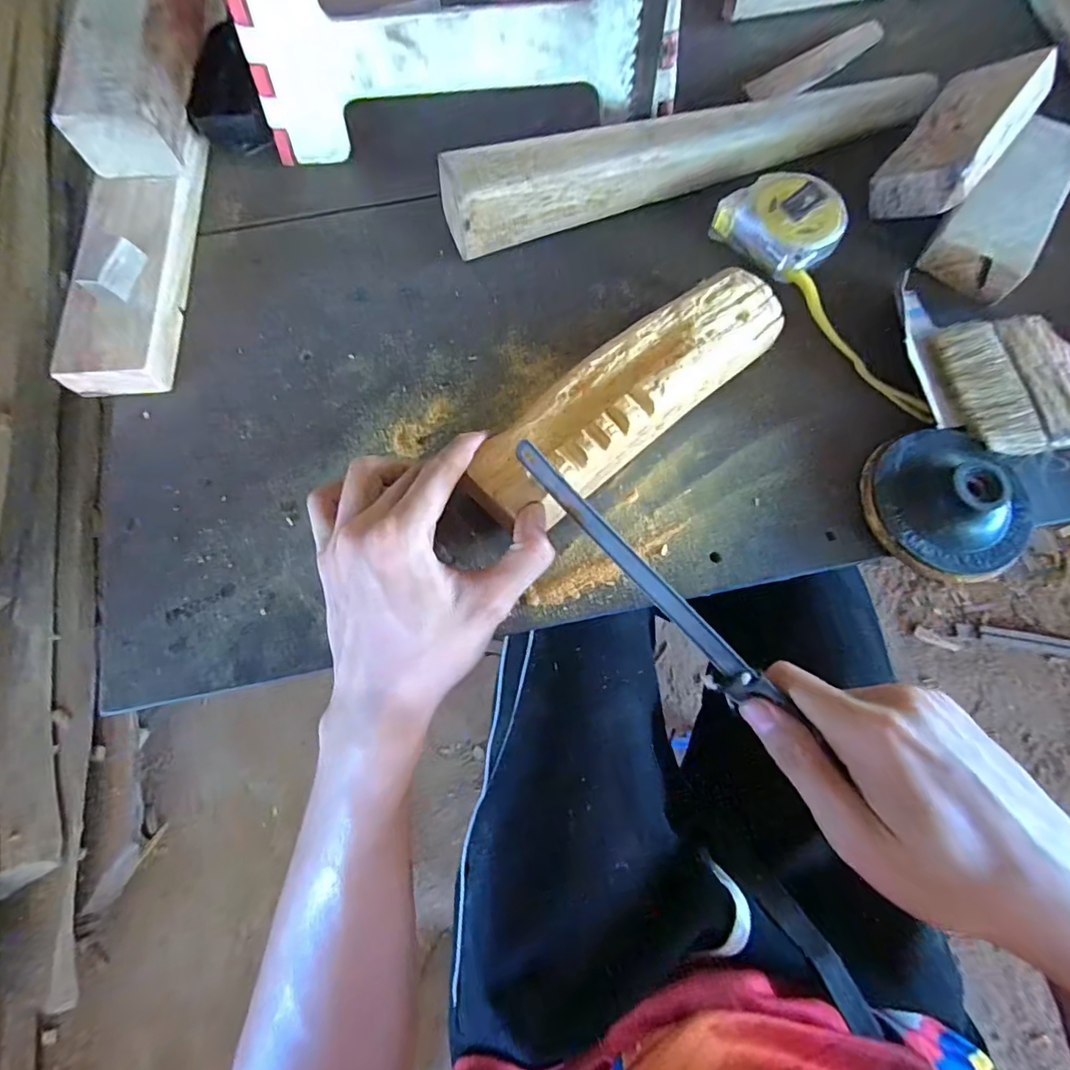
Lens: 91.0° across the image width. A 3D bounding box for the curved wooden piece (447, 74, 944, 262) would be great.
[{"bbox_3d":[0.111,-0.265,0.363,0.354,0.053,0.048,-19,73,-5],"label":"curved wooden piece"}]

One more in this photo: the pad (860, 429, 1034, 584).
[{"bbox_3d":[0.235,-0.020,0.292,0.082,0.026,0.088,-21,73,-6],"label":"pad"}]

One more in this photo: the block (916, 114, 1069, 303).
[{"bbox_3d":[0.316,-0.221,0.355,0.057,0.034,0.134,34,76,11],"label":"block"}]

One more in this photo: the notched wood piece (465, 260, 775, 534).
[{"bbox_3d":[0.053,-0.079,0.304,0.207,0.041,0.055,-37,75,-13],"label":"notched wood piece"}]

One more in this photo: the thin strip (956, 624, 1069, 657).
[{"bbox_3d":[1.055,0.224,1.019,0.435,0.010,0.034,10,73,4],"label":"thin strip"}]

